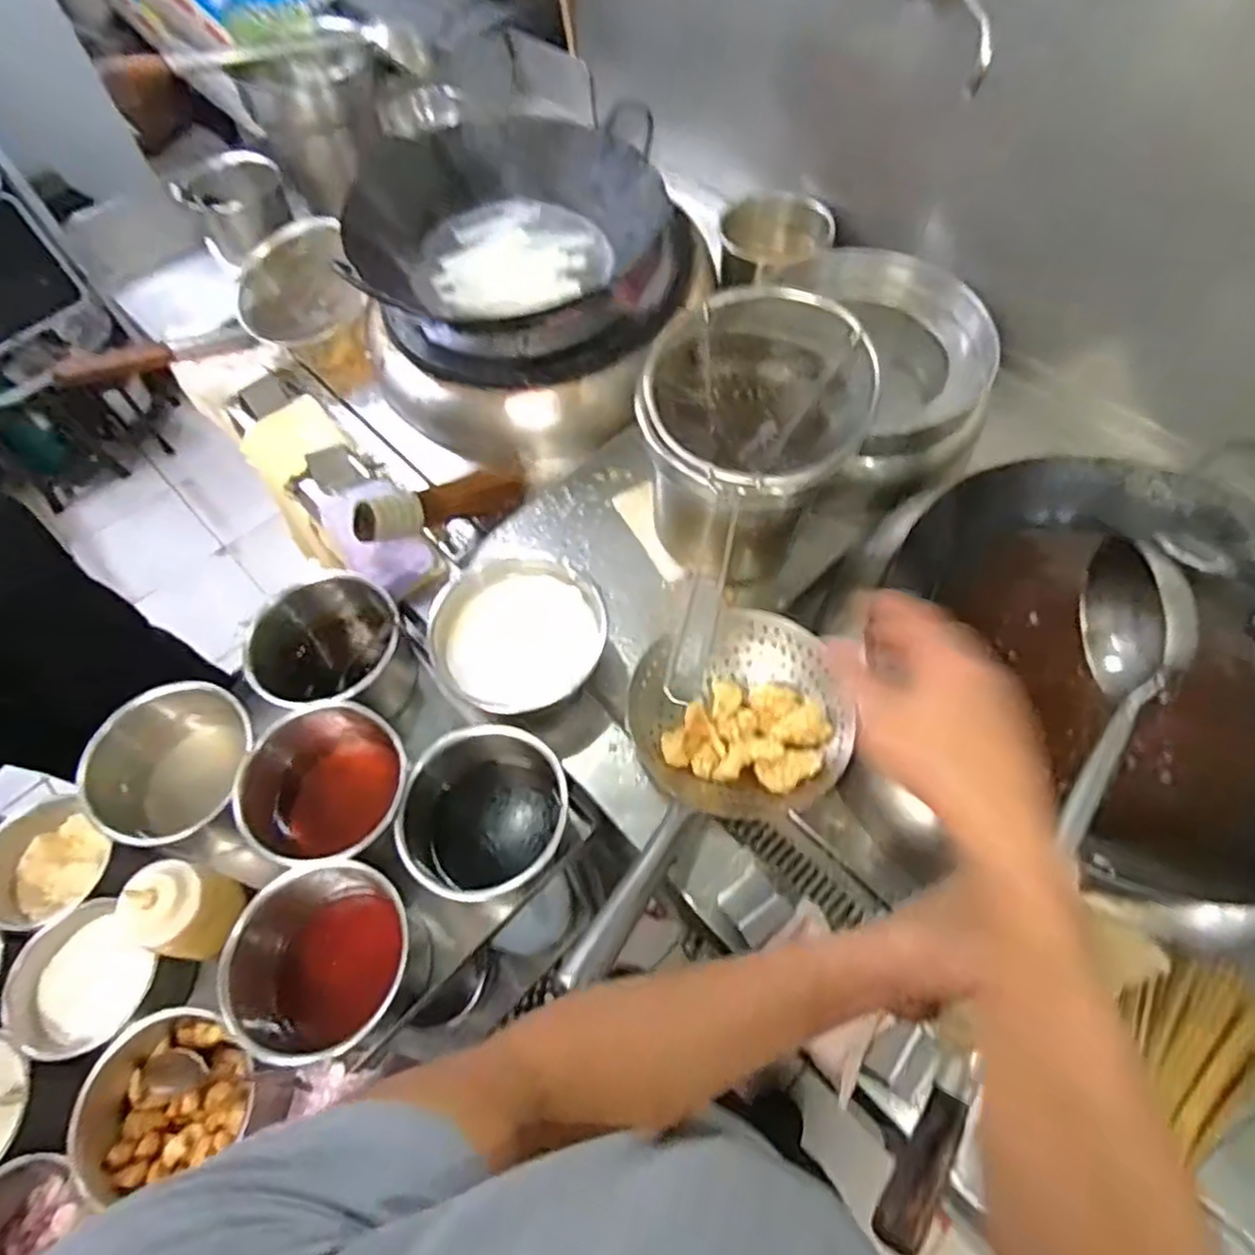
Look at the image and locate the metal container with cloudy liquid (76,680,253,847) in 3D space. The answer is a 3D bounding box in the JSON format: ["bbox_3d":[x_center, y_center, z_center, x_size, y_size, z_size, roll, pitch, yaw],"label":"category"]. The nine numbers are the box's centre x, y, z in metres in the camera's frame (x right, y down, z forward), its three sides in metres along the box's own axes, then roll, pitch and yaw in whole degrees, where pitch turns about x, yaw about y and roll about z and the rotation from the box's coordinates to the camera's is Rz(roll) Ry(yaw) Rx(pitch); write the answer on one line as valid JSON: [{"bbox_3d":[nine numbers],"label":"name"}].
[{"bbox_3d":[-0.442,0.151,0.738,0.152,0.131,0.157,0,60,1],"label":"metal container with cloudy liquid"}]

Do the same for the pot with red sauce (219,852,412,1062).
[{"bbox_3d":[-0.266,0.305,0.660,0.155,0.124,0.153,22,63,13],"label":"pot with red sauce"}]

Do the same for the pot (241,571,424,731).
[{"bbox_3d":[-0.320,0.035,0.793,0.147,0.134,0.147,0,60,1],"label":"pot"}]

